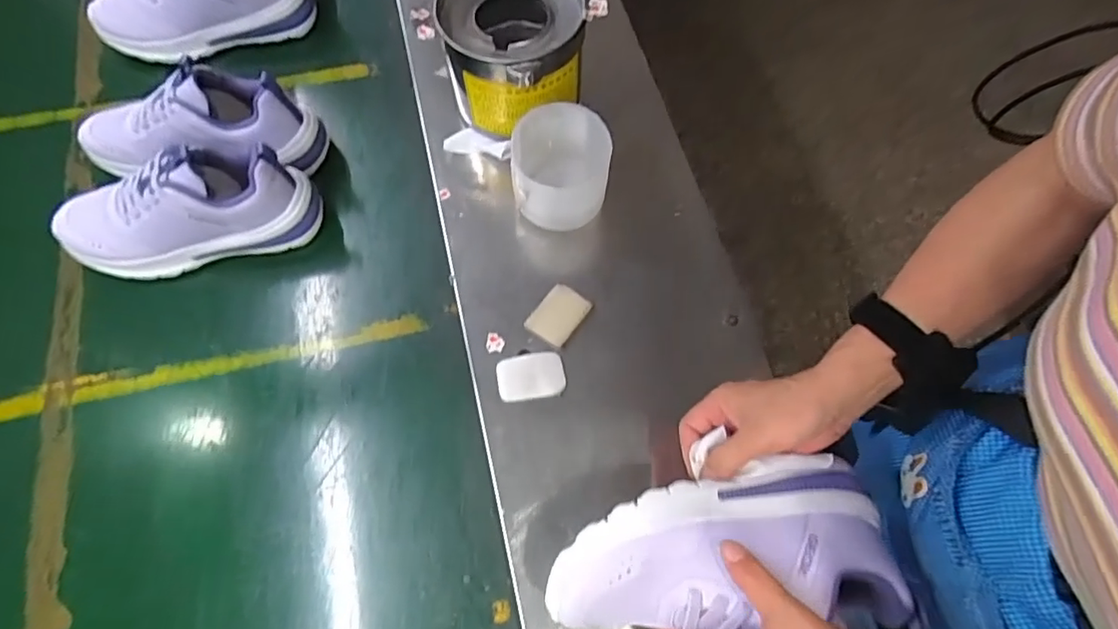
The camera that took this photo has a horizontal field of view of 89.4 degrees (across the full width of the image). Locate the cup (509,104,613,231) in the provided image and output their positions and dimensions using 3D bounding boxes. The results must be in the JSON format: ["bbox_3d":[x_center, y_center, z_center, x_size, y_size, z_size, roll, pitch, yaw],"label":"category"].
[{"bbox_3d":[0.002,-0.134,0.548,0.088,0.093,0.089,-1,70,2],"label":"cup"}]

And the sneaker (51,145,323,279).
[{"bbox_3d":[-0.363,-0.102,0.542,0.234,0.103,0.079,-14,68,-6],"label":"sneaker"}]

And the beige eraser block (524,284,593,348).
[{"bbox_3d":[0.000,0.000,0.532,0.042,0.009,0.055,32,71,12],"label":"beige eraser block"}]

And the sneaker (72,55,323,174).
[{"bbox_3d":[-0.377,-0.193,0.574,0.242,0.104,0.099,6,67,0],"label":"sneaker"}]

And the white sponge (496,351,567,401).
[{"bbox_3d":[-0.025,0.055,0.507,0.059,0.008,0.040,-10,68,-5],"label":"white sponge"}]

